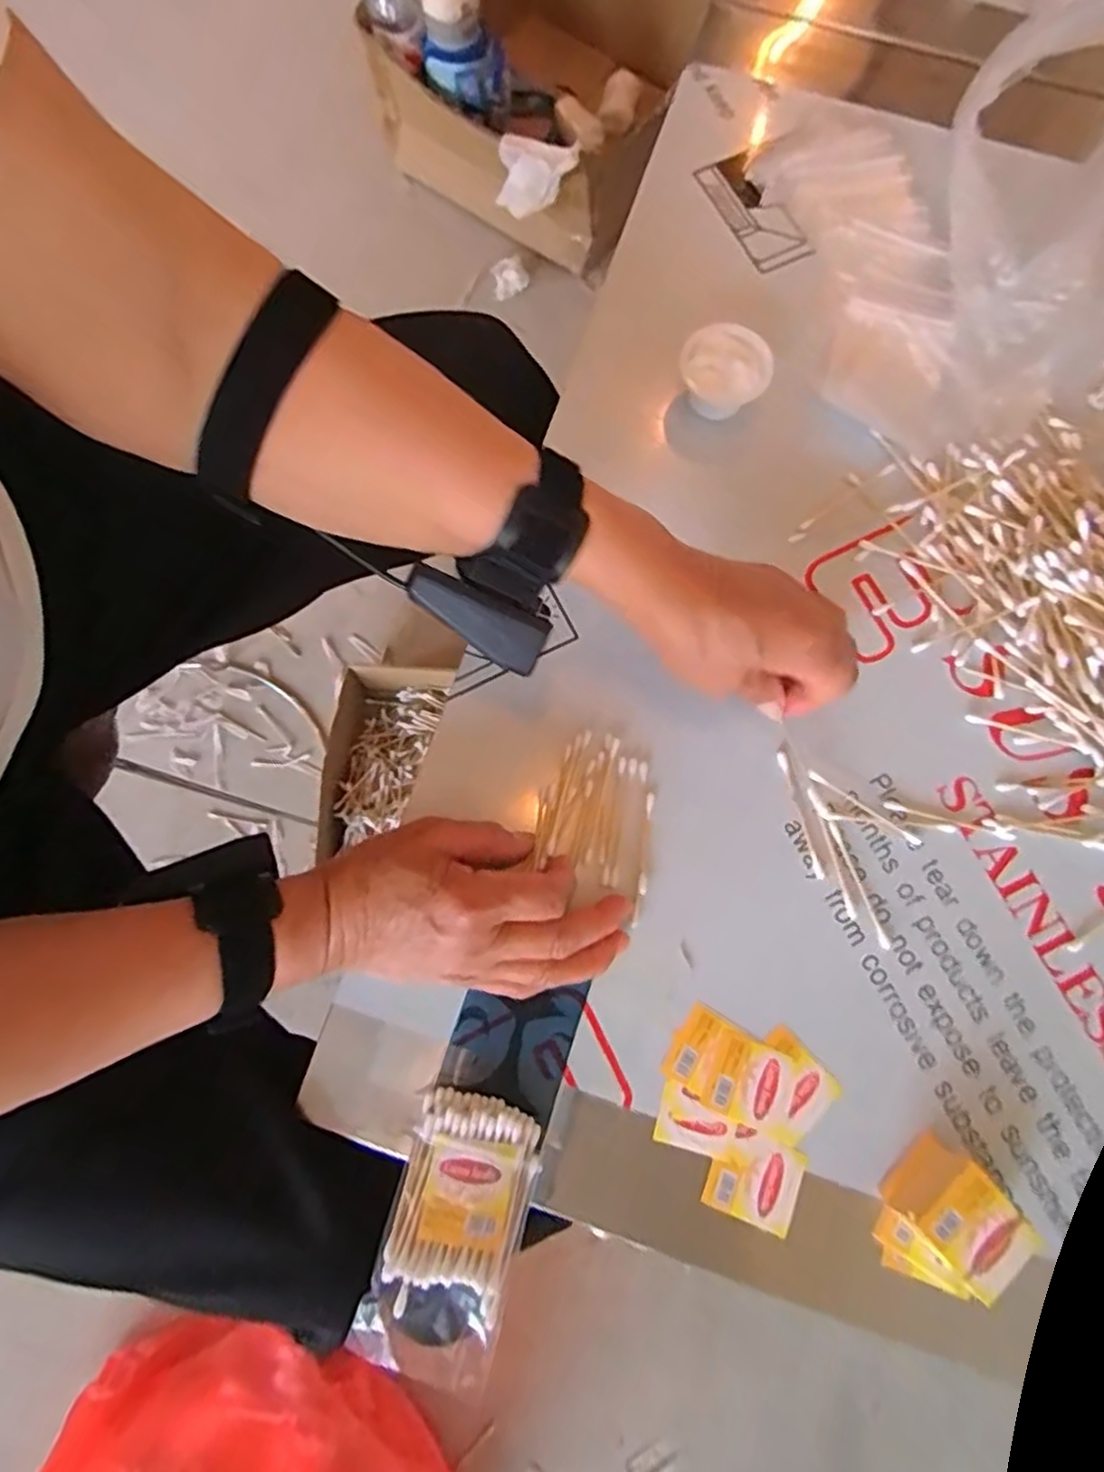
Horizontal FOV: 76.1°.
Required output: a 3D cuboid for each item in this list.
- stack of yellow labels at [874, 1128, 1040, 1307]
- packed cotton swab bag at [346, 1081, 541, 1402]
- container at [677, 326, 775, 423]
[{"bbox_3d":[0.183,0.230,0.329,0.057,0.030,0.055,-40,81,-8],"label":"stack of yellow labels"},{"bbox_3d":[-0.047,0.235,0.336,0.062,0.024,0.113,16,79,4],"label":"packed cotton swab bag"},{"bbox_3d":[0.105,-0.221,0.430,0.053,0.030,0.045,27,79,6],"label":"container"}]

